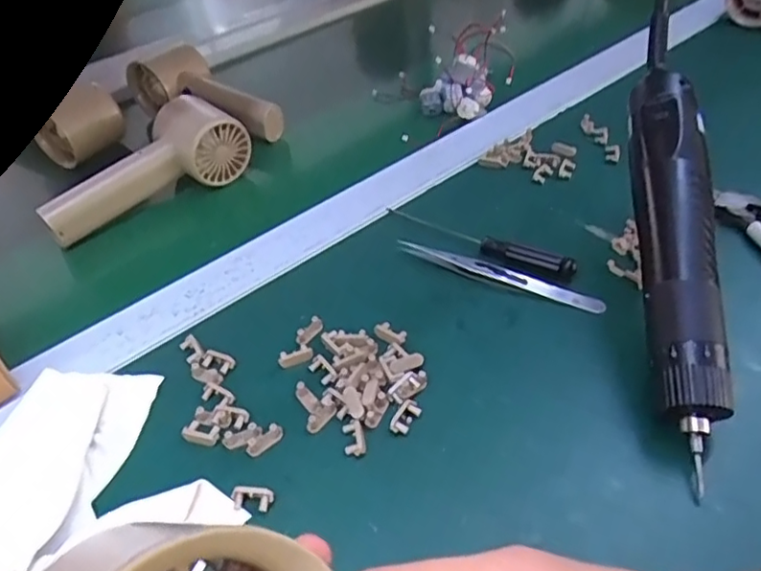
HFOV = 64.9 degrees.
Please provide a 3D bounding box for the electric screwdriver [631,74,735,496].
[{"bbox_3d":[0.154,-0.021,0.309,0.034,0.026,0.224,3,65,7],"label":"electric screwdriver"}]

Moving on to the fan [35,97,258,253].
[{"bbox_3d":[-0.183,-0.090,0.459,0.071,0.044,0.158,30,53,31],"label":"fan"}]

